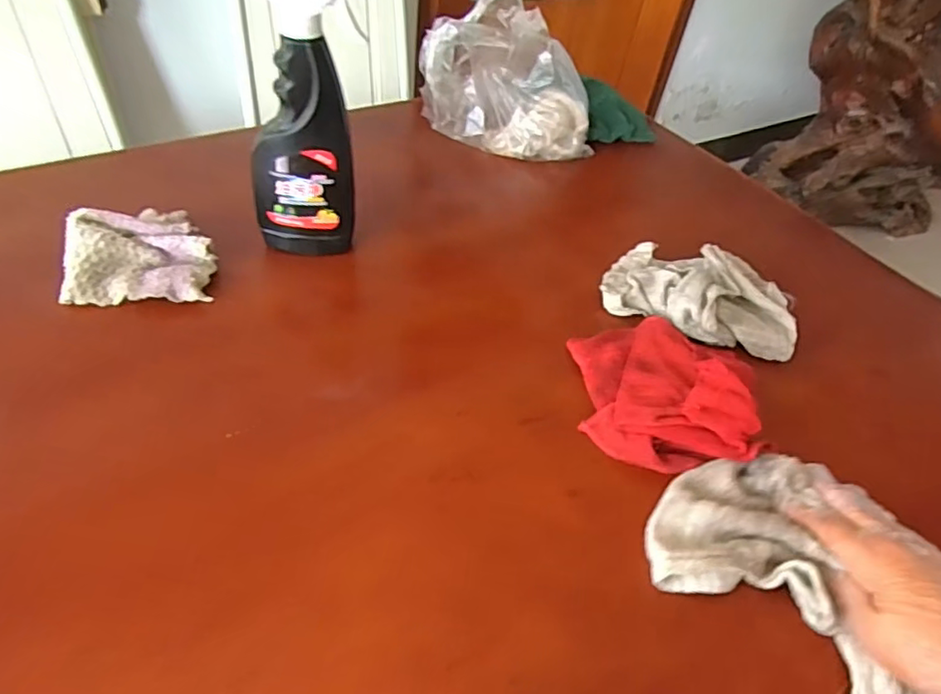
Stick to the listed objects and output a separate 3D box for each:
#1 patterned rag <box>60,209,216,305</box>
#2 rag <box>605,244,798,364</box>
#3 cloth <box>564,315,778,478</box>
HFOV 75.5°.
[{"bbox_3d":[-0.290,-0.094,0.544,0.114,0.039,0.123,-1,46,-8],"label":"patterned rag"},{"bbox_3d":[0.217,-0.050,0.588,0.171,0.054,0.121,13,46,5],"label":"rag"},{"bbox_3d":[0.163,0.034,0.496,0.151,0.051,0.155,3,46,-4],"label":"cloth"}]

